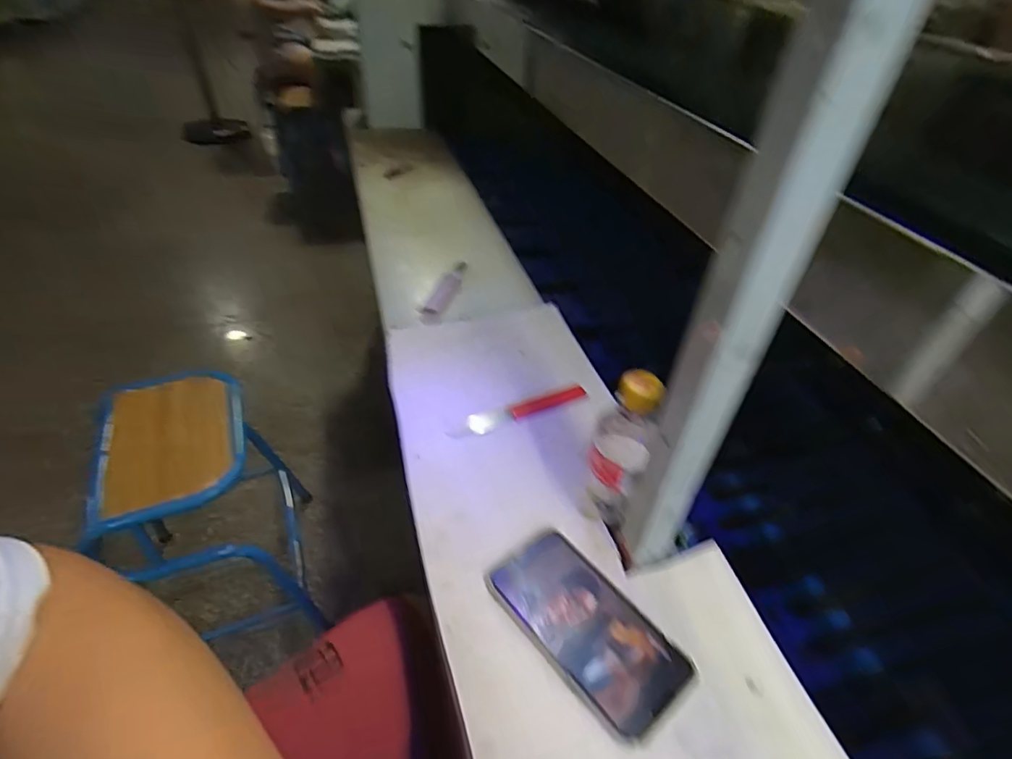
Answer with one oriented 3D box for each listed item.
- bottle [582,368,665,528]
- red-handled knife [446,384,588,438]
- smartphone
[{"bbox_3d":[0.095,0.066,0.444,0.047,0.161,0.050,14,43,12],"label":"bottle"},{"bbox_3d":[0.018,0.036,0.599,0.172,0.009,0.028,-15,45,-19],"label":"red-handled knife"},{"bbox_3d":[0.065,0.192,0.416,0.086,0.008,0.159,-30,52,-31],"label":"smartphone"}]

